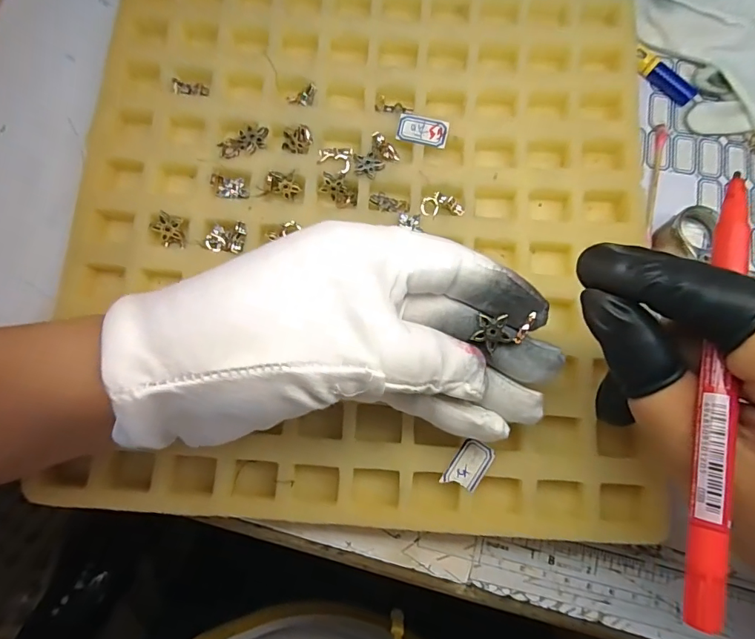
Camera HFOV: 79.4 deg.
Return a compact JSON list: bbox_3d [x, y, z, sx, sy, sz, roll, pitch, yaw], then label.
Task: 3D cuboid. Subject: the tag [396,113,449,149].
[{"bbox_3d":[0.022,-0.092,0.220,0.024,0.004,0.014,13,89,2],"label":"tag"}]

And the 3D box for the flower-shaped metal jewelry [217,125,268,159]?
[{"bbox_3d":[-0.062,-0.083,0.215,0.024,0.006,0.010,-25,80,-7],"label":"flower-shaped metal jewelry"}]

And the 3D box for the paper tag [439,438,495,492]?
[{"bbox_3d":[0.038,0.061,0.188,0.013,0.004,0.021,32,78,10],"label":"paper tag"}]

